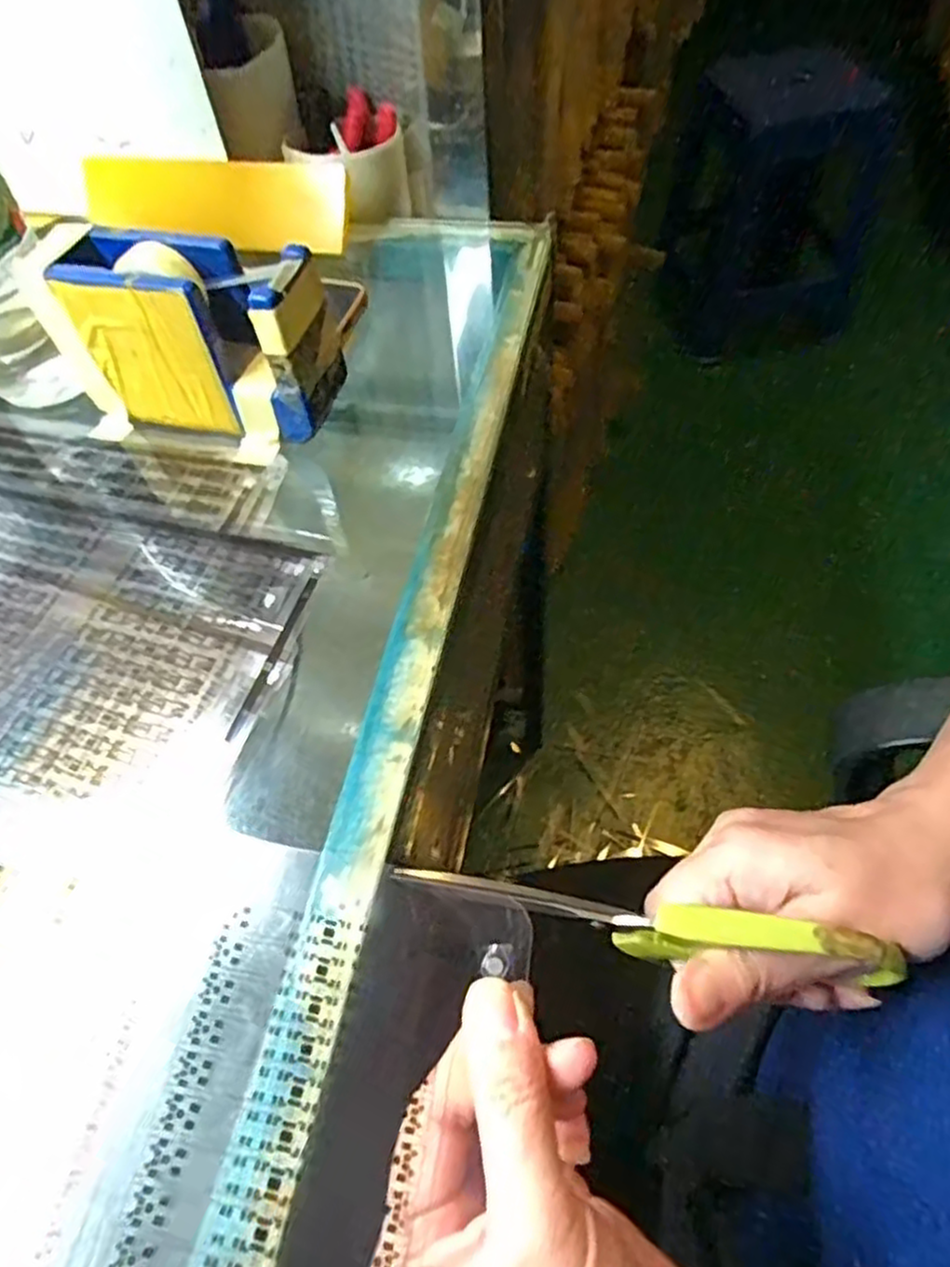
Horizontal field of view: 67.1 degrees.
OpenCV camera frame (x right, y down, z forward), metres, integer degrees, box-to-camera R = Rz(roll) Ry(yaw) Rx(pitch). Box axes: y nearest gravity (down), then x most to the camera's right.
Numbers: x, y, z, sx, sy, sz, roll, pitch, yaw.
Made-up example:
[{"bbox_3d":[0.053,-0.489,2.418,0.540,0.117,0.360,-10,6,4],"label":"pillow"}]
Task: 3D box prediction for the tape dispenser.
[{"bbox_3d":[-0.134,-0.140,0.351,0.150,0.082,0.057,9,57,11],"label":"tape dispenser"}]

